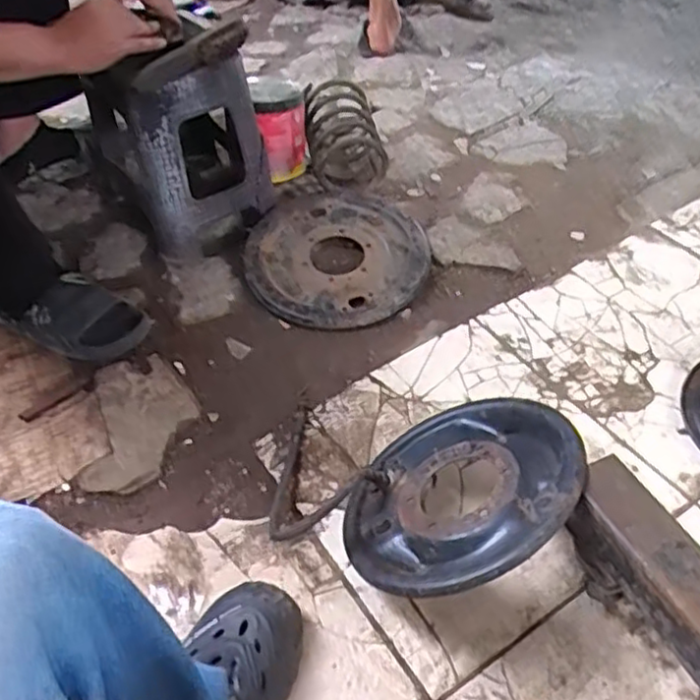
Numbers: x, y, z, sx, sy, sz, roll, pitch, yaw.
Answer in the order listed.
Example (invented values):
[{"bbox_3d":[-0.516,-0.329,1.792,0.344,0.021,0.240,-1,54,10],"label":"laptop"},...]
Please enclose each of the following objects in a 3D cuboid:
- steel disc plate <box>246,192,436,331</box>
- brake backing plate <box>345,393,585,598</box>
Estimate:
[{"bbox_3d":[-0.022,-0.159,1.155,0.305,0.057,0.300,-6,47,0],"label":"steel disc plate"},{"bbox_3d":[0.123,0.151,0.741,0.261,0.030,0.271,-26,26,14],"label":"brake backing plate"}]

